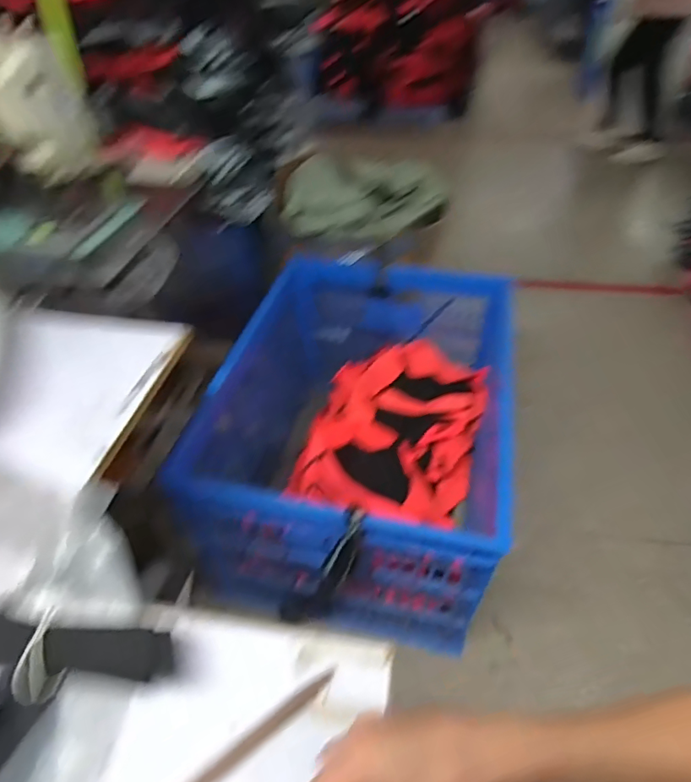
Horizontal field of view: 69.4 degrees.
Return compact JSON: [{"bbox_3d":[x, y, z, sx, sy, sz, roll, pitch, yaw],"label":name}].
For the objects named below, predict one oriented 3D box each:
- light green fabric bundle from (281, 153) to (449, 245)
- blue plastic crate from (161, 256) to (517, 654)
[{"bbox_3d":[0.060,-0.598,1.530,0.520,0.164,0.278,-12,46,-9],"label":"light green fabric bundle"},{"bbox_3d":[0.048,0.102,1.286,0.669,0.459,0.842,9,46,12],"label":"blue plastic crate"}]

